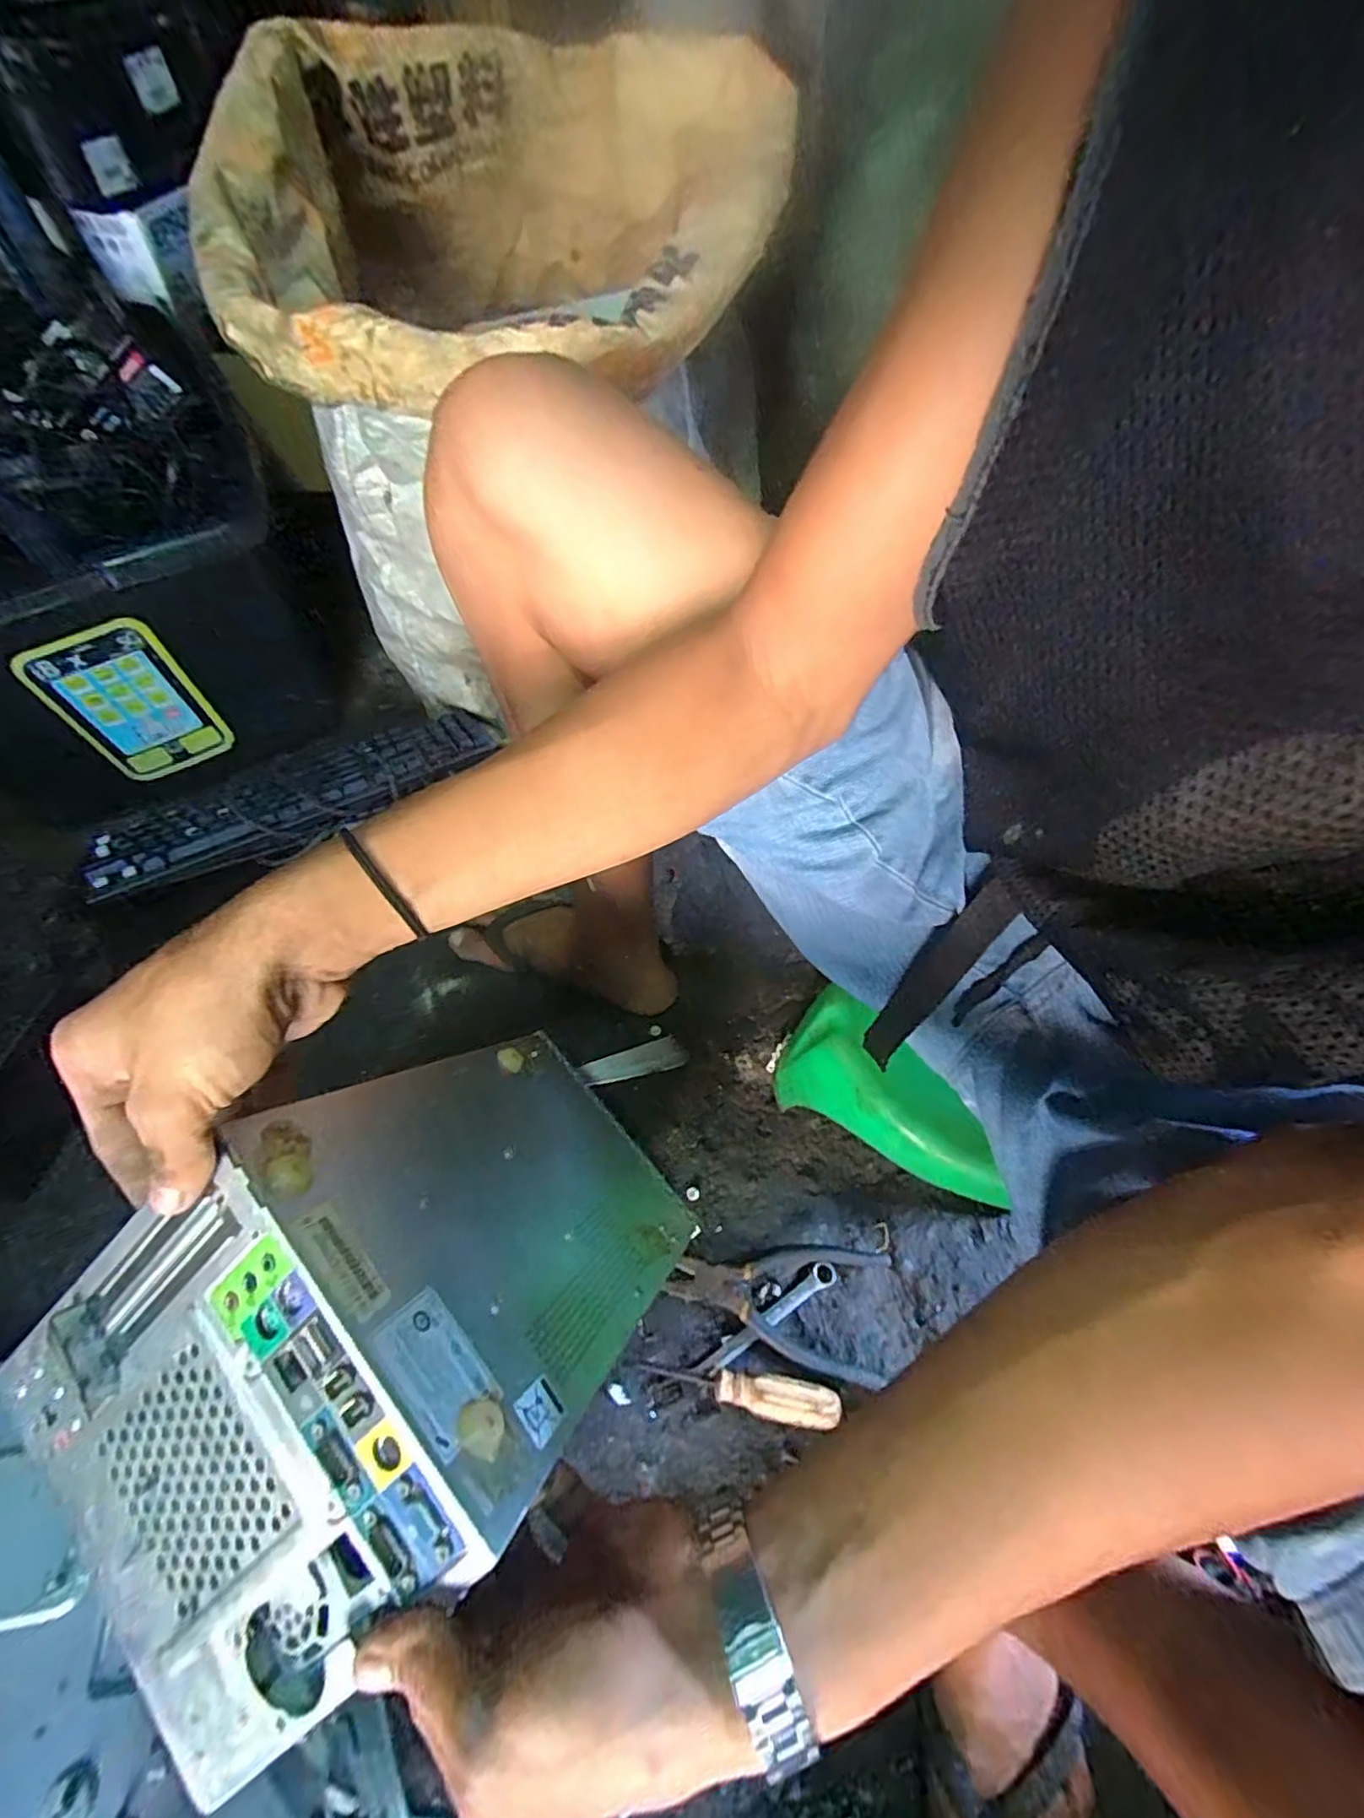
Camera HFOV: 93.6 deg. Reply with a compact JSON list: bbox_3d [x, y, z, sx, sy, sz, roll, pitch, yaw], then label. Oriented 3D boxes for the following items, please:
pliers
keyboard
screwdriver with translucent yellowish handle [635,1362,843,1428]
[{"bbox_3d":[0.078,0.317,0.530,0.172,0.013,0.092,10,60,7],"label":"pliers"},{"bbox_3d":[-0.430,-0.134,0.727,0.433,0.037,0.126,-29,63,-15],"label":"keyboard"},{"bbox_3d":[0.043,0.375,0.499,0.153,0.022,0.027,8,59,6],"label":"screwdriver with translucent yellowish handle"}]

